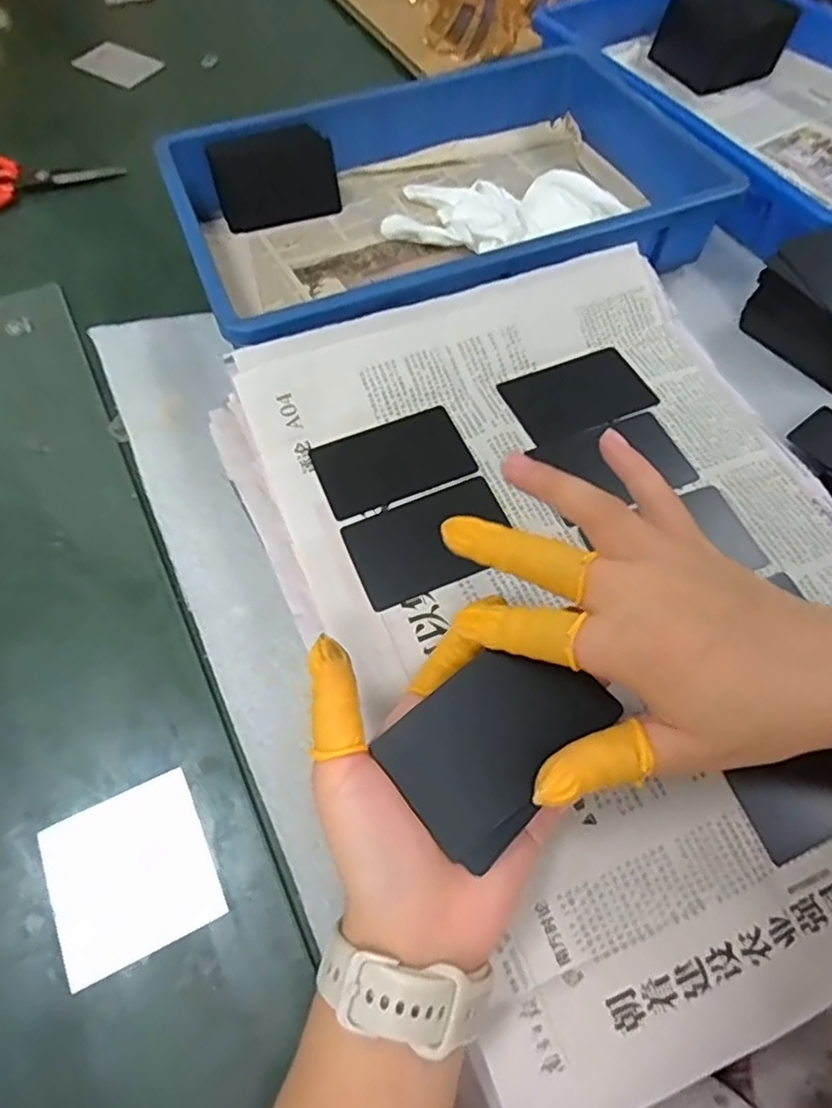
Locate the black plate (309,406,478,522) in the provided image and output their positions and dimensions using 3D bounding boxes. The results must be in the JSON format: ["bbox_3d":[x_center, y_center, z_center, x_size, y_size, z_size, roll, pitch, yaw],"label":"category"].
[{"bbox_3d":[-0.013,-0.053,0.379,0.084,0.005,0.053,-19,63,-13],"label":"black plate"}]

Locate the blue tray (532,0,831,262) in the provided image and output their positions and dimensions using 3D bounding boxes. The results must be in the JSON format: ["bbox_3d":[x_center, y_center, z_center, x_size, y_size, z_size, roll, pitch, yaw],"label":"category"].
[{"bbox_3d":[0.297,-0.400,0.586,0.258,0.064,0.365,-27,65,-17],"label":"blue tray"}]

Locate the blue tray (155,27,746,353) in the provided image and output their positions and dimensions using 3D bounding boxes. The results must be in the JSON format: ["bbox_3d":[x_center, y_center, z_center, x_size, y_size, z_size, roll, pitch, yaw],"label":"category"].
[{"bbox_3d":[0.018,-0.263,0.505,0.380,0.074,0.253,-26,65,-14],"label":"blue tray"}]

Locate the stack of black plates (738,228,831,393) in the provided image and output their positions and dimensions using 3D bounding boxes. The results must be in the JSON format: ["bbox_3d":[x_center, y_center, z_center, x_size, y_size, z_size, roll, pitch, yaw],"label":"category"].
[{"bbox_3d":[0.285,-0.165,0.453,0.070,0.061,0.089,-22,64,-12],"label":"stack of black plates"}]

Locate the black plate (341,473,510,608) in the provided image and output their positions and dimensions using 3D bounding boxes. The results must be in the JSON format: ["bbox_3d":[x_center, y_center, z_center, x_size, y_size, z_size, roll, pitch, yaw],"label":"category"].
[{"bbox_3d":[0.008,-0.007,0.354,0.084,0.004,0.053,-21,64,-8],"label":"black plate"}]

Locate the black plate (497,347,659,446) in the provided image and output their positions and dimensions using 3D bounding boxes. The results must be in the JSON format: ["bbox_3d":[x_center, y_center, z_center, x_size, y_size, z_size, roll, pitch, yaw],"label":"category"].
[{"bbox_3d":[0.099,-0.098,0.408,0.085,0.004,0.054,-21,62,-15],"label":"black plate"}]

